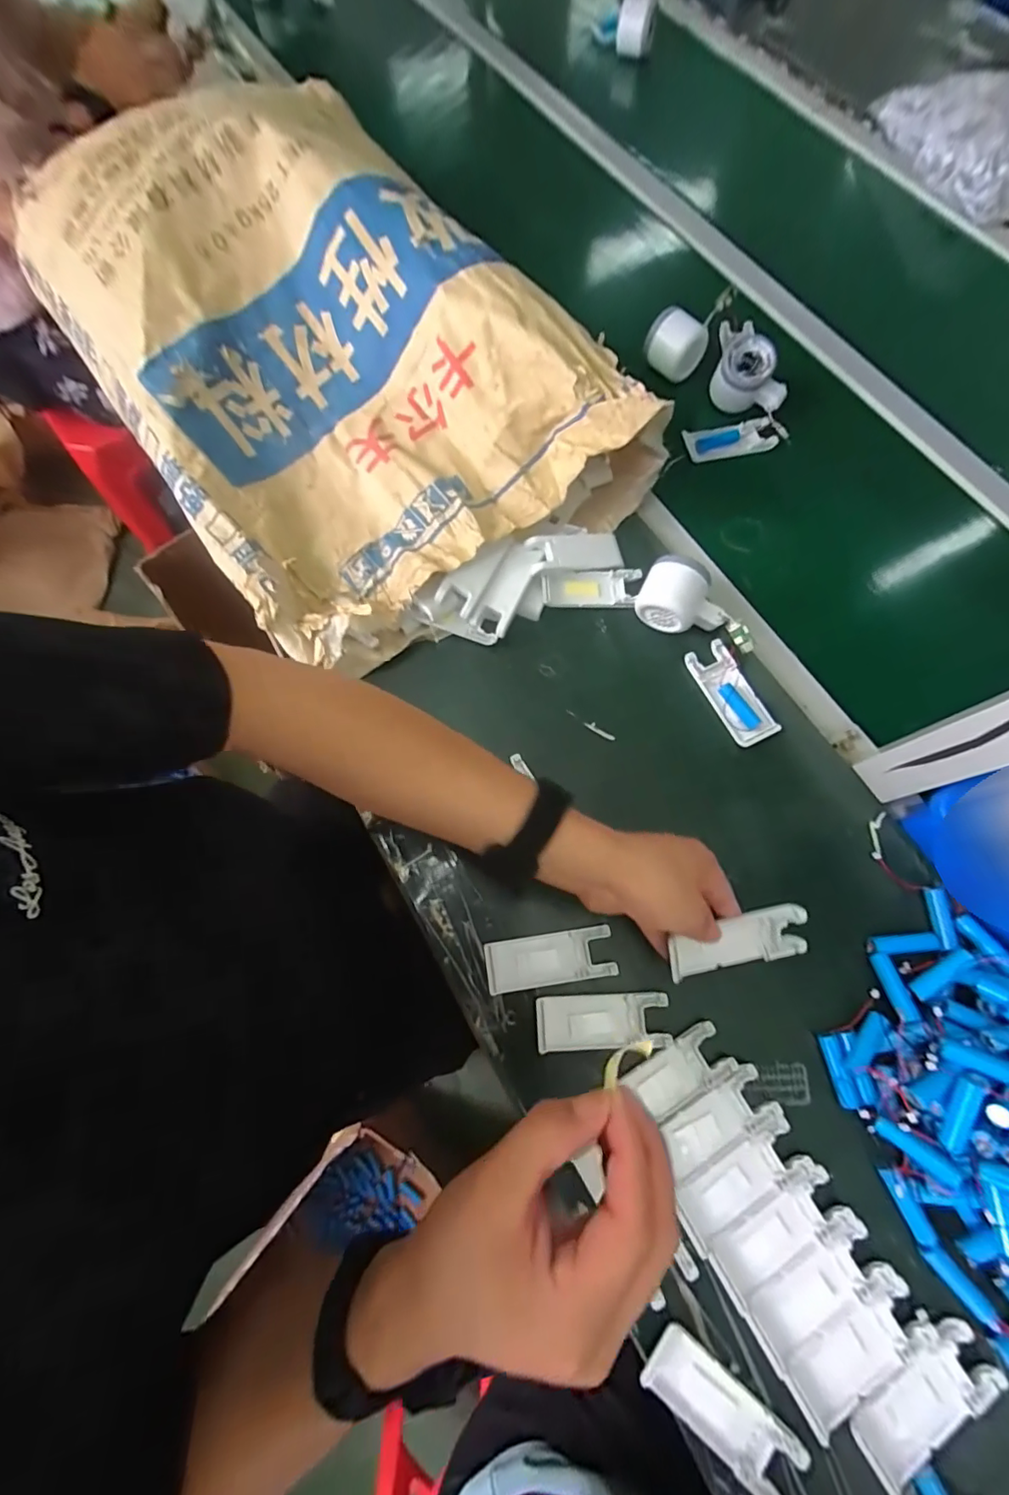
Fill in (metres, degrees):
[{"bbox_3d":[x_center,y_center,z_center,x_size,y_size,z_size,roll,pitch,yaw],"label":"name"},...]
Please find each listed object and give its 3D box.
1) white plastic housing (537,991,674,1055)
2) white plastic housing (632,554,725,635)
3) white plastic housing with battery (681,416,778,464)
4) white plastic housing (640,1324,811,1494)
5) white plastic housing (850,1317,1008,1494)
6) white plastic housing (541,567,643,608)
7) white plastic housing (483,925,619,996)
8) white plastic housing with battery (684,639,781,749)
[{"bbox_3d":[0.078,0.221,0.413,0.103,0.007,0.040,-3,73,-1],"label":"white plastic housing"},{"bbox_3d":[0.174,-0.144,0.502,0.081,0.061,0.053,22,75,7],"label":"white plastic housing"},{"bbox_3d":[0.265,-0.363,0.609,0.104,0.017,0.044,-15,74,-4],"label":"white plastic housing with battery"},{"bbox_3d":[0.143,0.438,0.339,0.105,0.009,0.040,38,77,11],"label":"white plastic housing"},{"bbox_3d":[0.280,0.436,0.342,0.104,0.012,0.046,-33,76,-9],"label":"white plastic housing"},{"bbox_3d":[0.090,-0.163,0.532,0.102,0.021,0.040,-6,73,-1],"label":"white plastic housing"},{"bbox_3d":[0.037,0.174,0.423,0.103,0.007,0.039,-8,73,-2],"label":"white plastic housing"},{"bbox_3d":[0.216,-0.051,0.493,0.041,0.012,0.104,-25,75,-7],"label":"white plastic housing with battery"}]

